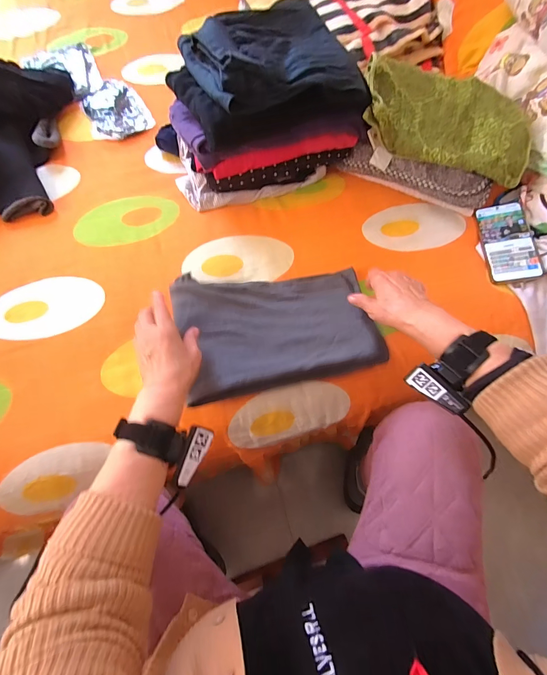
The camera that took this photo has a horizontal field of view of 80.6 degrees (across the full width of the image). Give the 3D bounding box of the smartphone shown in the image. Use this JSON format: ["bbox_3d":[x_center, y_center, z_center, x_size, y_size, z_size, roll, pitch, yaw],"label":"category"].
[{"bbox_3d":[0.423,-0.176,0.584,0.080,0.009,0.167,-5,66,19],"label":"smartphone"}]

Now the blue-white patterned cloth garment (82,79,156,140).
[{"bbox_3d":[-0.343,-0.502,0.702,0.125,0.015,0.184,-21,71,-11],"label":"blue-white patterned cloth garment"}]

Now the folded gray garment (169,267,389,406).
[{"bbox_3d":[0.006,-0.023,0.503,0.301,0.041,0.191,-12,69,-7],"label":"folded gray garment"}]

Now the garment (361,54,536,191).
[{"bbox_3d":[0.308,-0.389,0.575,0.311,0.070,0.172,20,70,9],"label":"garment"}]

